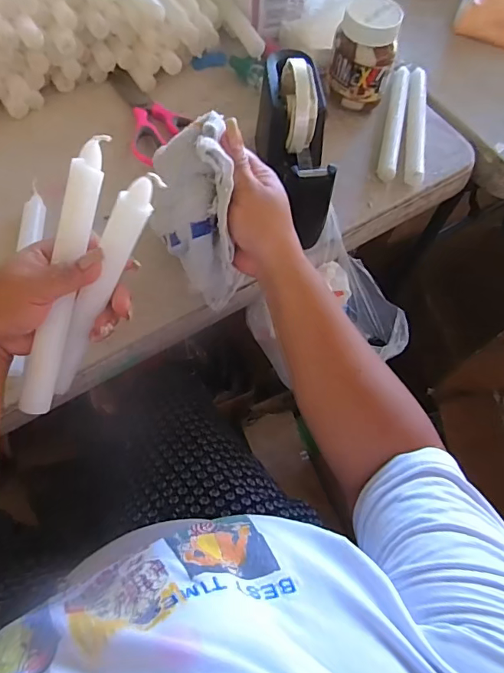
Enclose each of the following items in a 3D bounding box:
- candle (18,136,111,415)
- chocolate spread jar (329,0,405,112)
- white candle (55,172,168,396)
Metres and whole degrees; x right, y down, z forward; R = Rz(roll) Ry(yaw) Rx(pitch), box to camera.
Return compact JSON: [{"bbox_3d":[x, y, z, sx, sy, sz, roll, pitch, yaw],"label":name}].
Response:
[{"bbox_3d":[-0.140,-0.041,0.338,0.021,0.017,0.207,16,99,4],"label":"candle"},{"bbox_3d":[0.133,-0.340,0.546,0.074,0.097,0.074,17,65,5],"label":"chocolate spread jar"},{"bbox_3d":[-0.116,-0.032,0.343,0.018,0.193,0.021,38,26,14],"label":"white candle"}]

